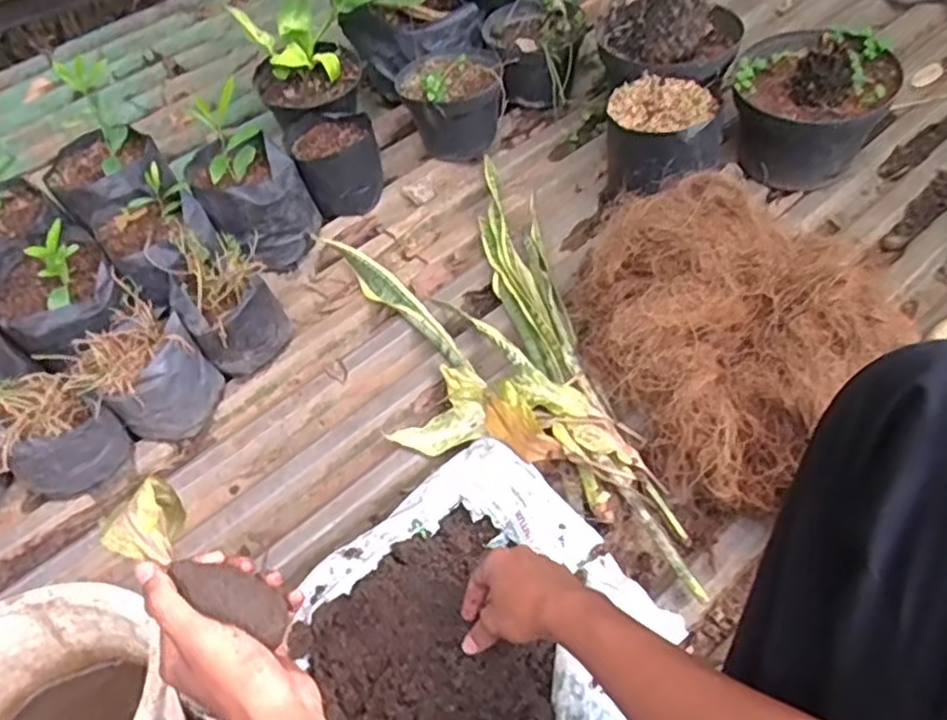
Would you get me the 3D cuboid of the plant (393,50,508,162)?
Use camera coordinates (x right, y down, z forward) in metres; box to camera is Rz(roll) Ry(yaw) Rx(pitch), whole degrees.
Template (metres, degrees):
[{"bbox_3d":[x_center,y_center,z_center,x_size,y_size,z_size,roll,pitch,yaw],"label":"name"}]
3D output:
[{"bbox_3d":[-0.034,-0.421,1.177,0.163,0.147,0.183,-15,55,-8],"label":"plant"}]

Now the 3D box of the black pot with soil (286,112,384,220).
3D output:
[{"bbox_3d":[-0.210,-0.300,1.118,0.125,0.122,0.125,-1,54,2],"label":"black pot with soil"}]

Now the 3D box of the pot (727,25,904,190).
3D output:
[{"bbox_3d":[0.484,-0.377,1.049,0.205,0.176,0.188,-1,54,2],"label":"pot"}]

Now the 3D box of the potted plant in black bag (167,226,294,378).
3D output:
[{"bbox_3d":[-0.330,-0.080,0.957,0.120,0.133,0.154,-32,59,-19],"label":"potted plant in black bag"}]

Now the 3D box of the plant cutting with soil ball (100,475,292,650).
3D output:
[{"bbox_3d":[-0.178,0.136,0.468,0.134,0.049,0.048,35,63,12],"label":"plant cutting with soil ball"}]

